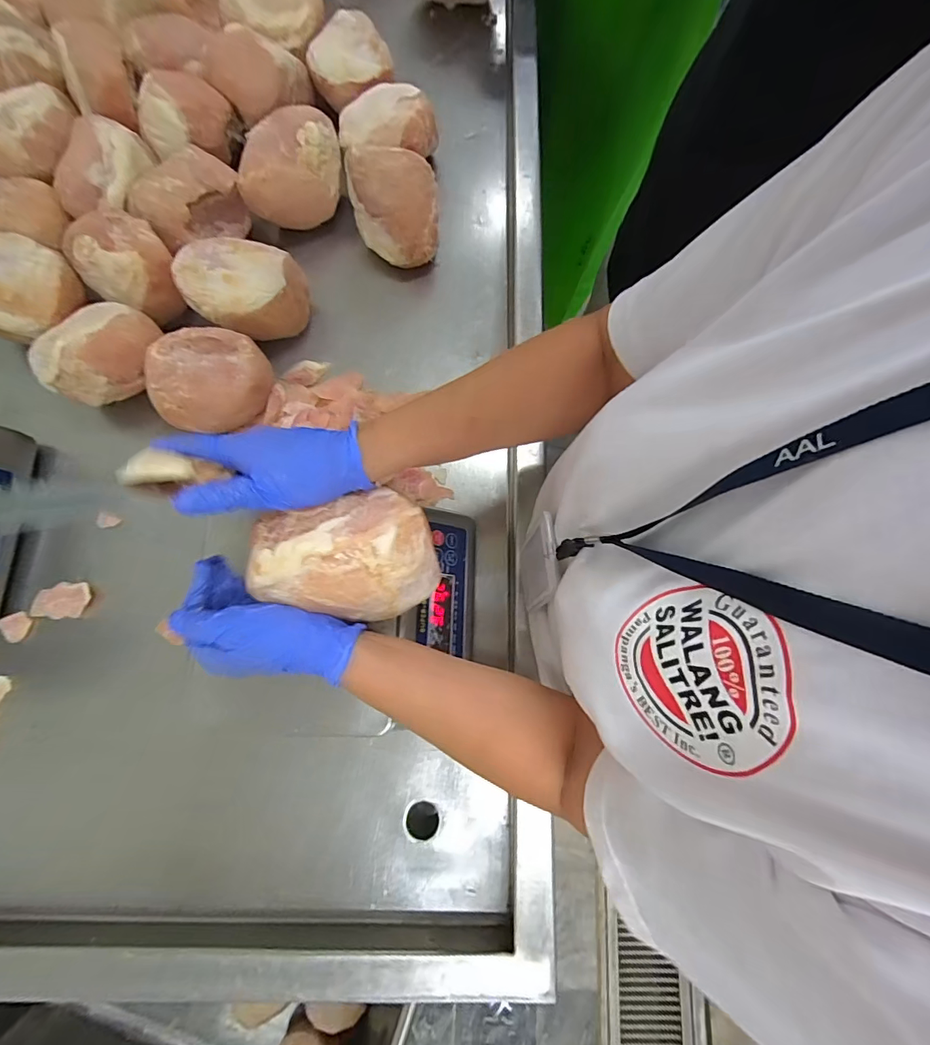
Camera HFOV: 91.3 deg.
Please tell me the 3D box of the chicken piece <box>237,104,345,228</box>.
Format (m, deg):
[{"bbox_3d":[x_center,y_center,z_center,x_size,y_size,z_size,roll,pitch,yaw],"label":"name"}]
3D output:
[{"bbox_3d":[-0.233,-0.476,0.609,0.130,0.078,0.105,-5,77,-3],"label":"chicken piece"}]

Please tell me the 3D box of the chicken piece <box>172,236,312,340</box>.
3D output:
[{"bbox_3d":[-0.276,-0.287,0.575,0.142,0.091,0.104,4,77,-1],"label":"chicken piece"}]

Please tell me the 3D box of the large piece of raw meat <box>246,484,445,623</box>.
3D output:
[{"bbox_3d":[-0.093,0.029,0.364,0.131,0.068,0.098,-14,78,-5],"label":"large piece of raw meat"}]

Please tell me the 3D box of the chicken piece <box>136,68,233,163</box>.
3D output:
[{"bbox_3d":[-0.381,-0.550,0.611,0.119,0.064,0.102,7,77,0],"label":"chicken piece"}]

